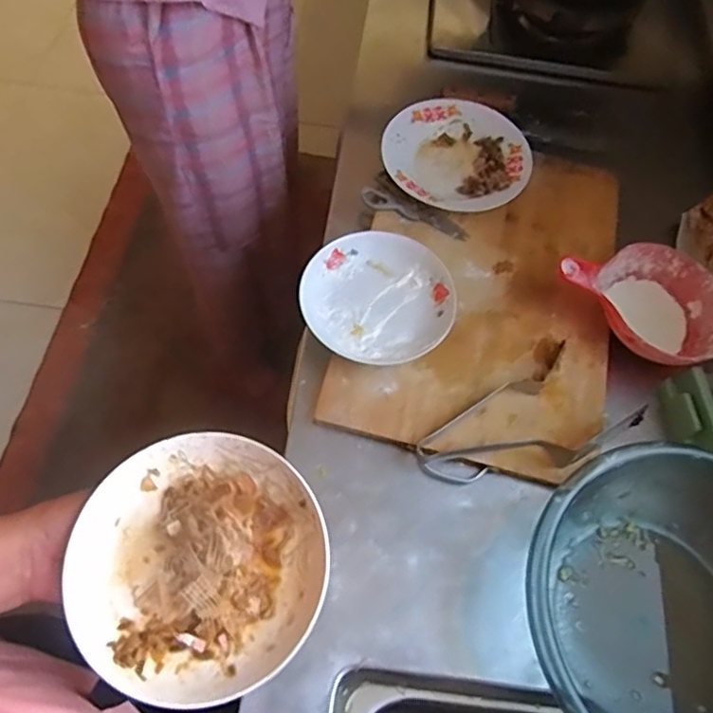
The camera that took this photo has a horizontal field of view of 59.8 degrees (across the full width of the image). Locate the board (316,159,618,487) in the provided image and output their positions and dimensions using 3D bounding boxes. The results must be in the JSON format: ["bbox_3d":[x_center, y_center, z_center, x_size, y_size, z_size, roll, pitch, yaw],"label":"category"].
[{"bbox_3d":[0.172,-0.102,0.814,0.337,0.031,0.500,14,63,4],"label":"board"}]

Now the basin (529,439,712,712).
[{"bbox_3d":[0.328,0.261,0.613,0.281,0.143,0.298,2,63,-3],"label":"basin"}]

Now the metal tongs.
[{"bbox_3d":[0.196,0.079,0.701,0.244,0.049,0.126,-31,69,-18],"label":"metal tongs"}]

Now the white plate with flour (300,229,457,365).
[{"bbox_3d":[0.028,-0.072,0.773,0.186,0.036,0.182,2,63,-3],"label":"white plate with flour"}]

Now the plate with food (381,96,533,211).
[{"bbox_3d":[0.141,-0.291,0.898,0.200,0.040,0.191,2,63,-3],"label":"plate with food"}]

